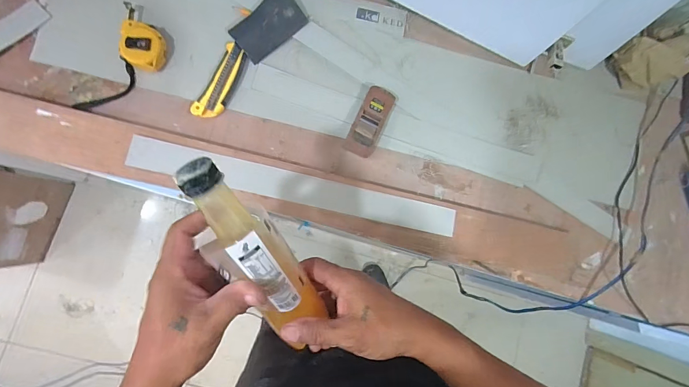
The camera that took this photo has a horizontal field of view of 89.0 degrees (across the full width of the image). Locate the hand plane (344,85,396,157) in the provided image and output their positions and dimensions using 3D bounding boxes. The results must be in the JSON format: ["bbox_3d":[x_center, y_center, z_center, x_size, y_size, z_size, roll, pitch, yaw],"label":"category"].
[{"bbox_3d":[0.041,-0.114,0.562,0.051,0.046,0.113,23,83,-6],"label":"hand plane"}]

